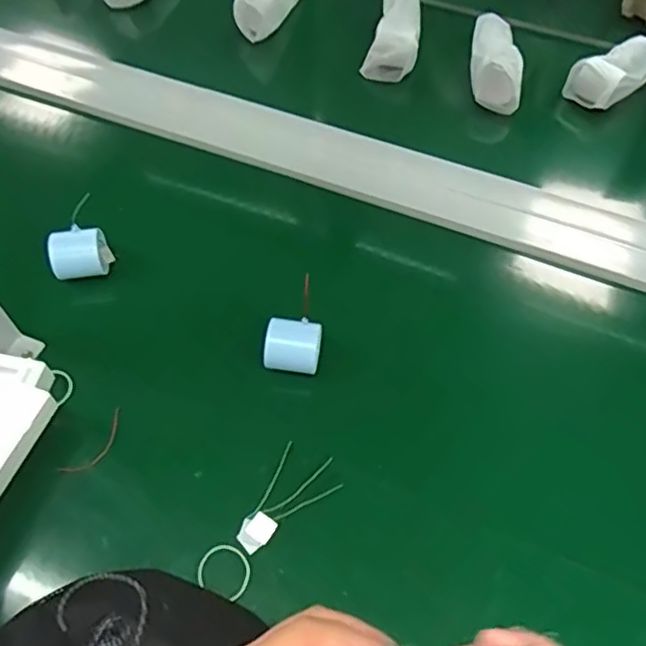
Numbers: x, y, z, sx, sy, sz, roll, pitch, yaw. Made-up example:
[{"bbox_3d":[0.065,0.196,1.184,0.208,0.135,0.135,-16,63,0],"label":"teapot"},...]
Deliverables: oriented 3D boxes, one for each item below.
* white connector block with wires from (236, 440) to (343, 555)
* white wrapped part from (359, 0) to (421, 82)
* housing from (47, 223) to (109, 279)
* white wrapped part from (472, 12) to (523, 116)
[{"bbox_3d":[-0.029,0.166,0.577,0.060,0.022,0.108,24,60,14],"label":"white connector block with wires"},{"bbox_3d":[0.117,-0.475,0.970,0.074,0.047,0.206,10,72,5],"label":"white wrapped part"},{"bbox_3d":[-0.278,-0.079,0.710,0.063,0.047,0.050,-11,58,-8],"label":"housing"},{"bbox_3d":[0.256,-0.409,0.940,0.069,0.069,0.182,3,57,1],"label":"white wrapped part"}]

